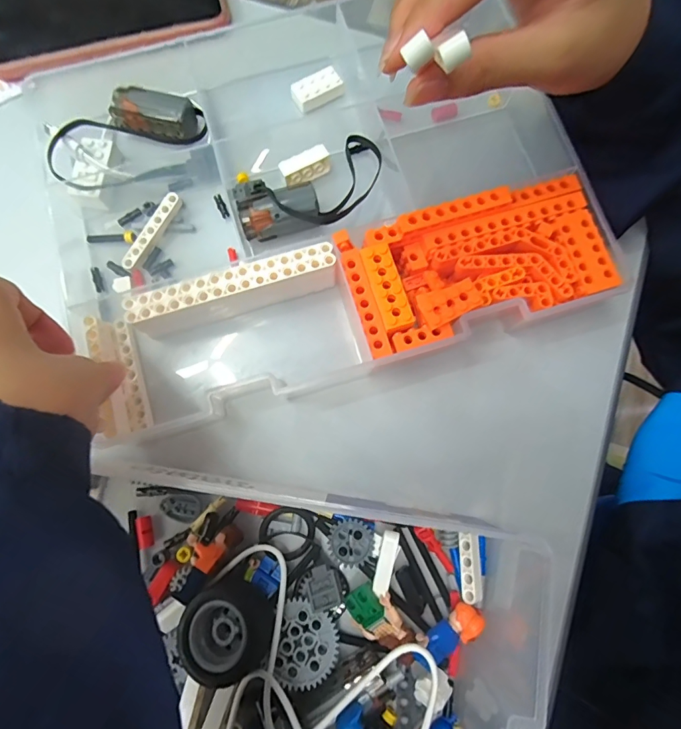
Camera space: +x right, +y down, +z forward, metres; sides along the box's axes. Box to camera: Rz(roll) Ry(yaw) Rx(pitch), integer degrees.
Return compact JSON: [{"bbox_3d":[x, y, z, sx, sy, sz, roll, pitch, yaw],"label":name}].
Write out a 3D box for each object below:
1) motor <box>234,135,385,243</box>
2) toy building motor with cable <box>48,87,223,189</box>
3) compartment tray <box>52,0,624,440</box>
[{"bbox_3d":[-0.019,-0.108,0.270,0.097,0.024,0.045,-23,80,-5],"label":"motor"},{"bbox_3d":[-0.130,-0.142,0.272,0.092,0.027,0.061,-12,79,-4],"label":"toy building motor with cable"},{"bbox_3d":[-0.014,-0.112,0.268,0.308,0.044,0.231,-16,79,-4],"label":"compartment tray"}]

